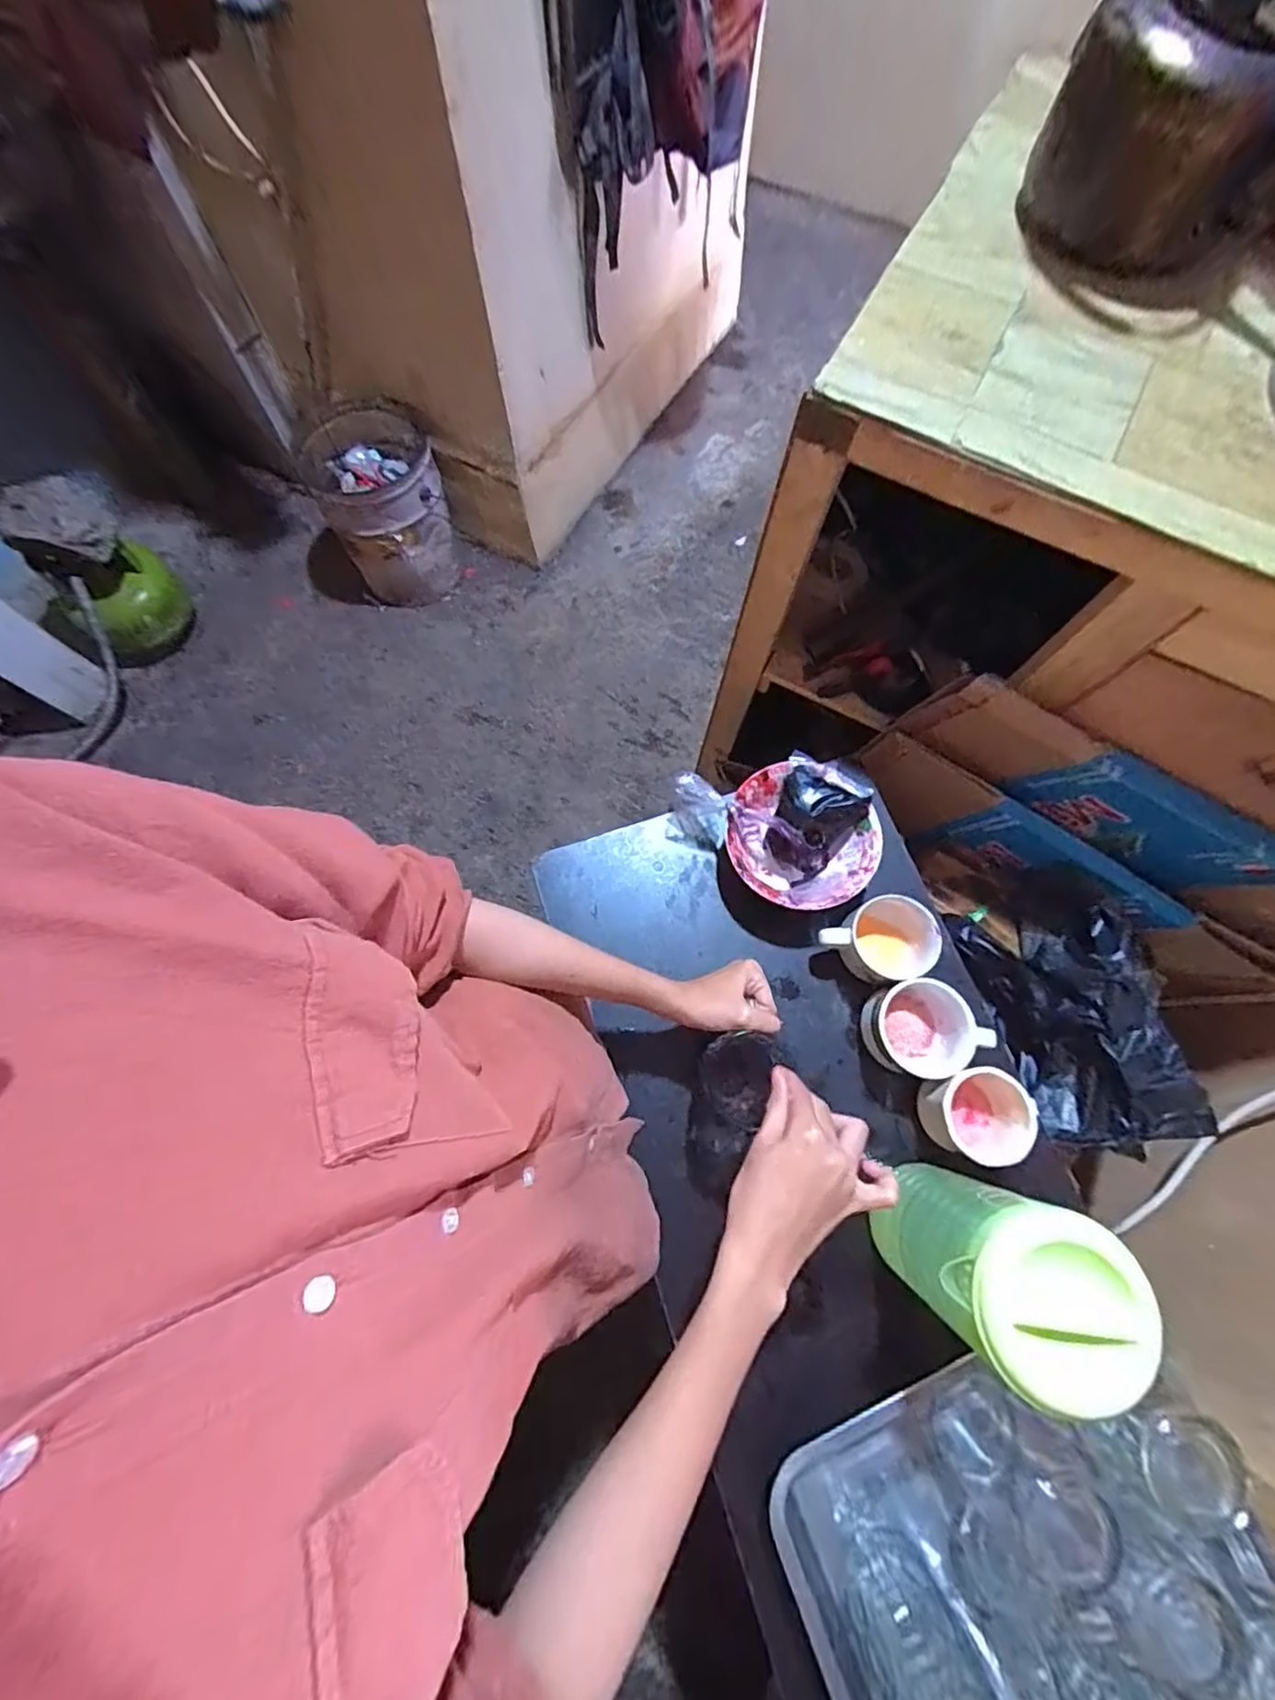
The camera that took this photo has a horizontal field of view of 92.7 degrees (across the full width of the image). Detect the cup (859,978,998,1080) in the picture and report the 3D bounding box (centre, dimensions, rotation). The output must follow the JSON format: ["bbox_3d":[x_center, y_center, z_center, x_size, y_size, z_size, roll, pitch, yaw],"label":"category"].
[{"bbox_3d":[0.269,0.170,0.574,0.098,0.059,0.085,-2,73,0],"label":"cup"}]

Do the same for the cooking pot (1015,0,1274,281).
[{"bbox_3d":[0.403,-0.531,0.433,0.158,0.164,0.138,2,73,1],"label":"cooking pot"}]

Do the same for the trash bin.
[{"bbox_3d":[-0.565,-0.770,1.394,0.256,0.326,0.284,-25,74,-7],"label":"trash bin"}]

